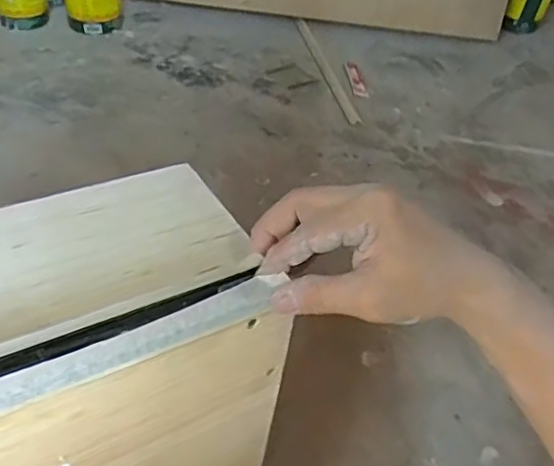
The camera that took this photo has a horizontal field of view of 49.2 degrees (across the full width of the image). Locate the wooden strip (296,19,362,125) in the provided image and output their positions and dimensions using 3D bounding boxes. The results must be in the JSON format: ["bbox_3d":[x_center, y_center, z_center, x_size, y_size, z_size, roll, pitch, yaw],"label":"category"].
[{"bbox_3d":[0.144,-0.501,1.808,0.042,0.010,0.605,-4,43,-12],"label":"wooden strip"}]

